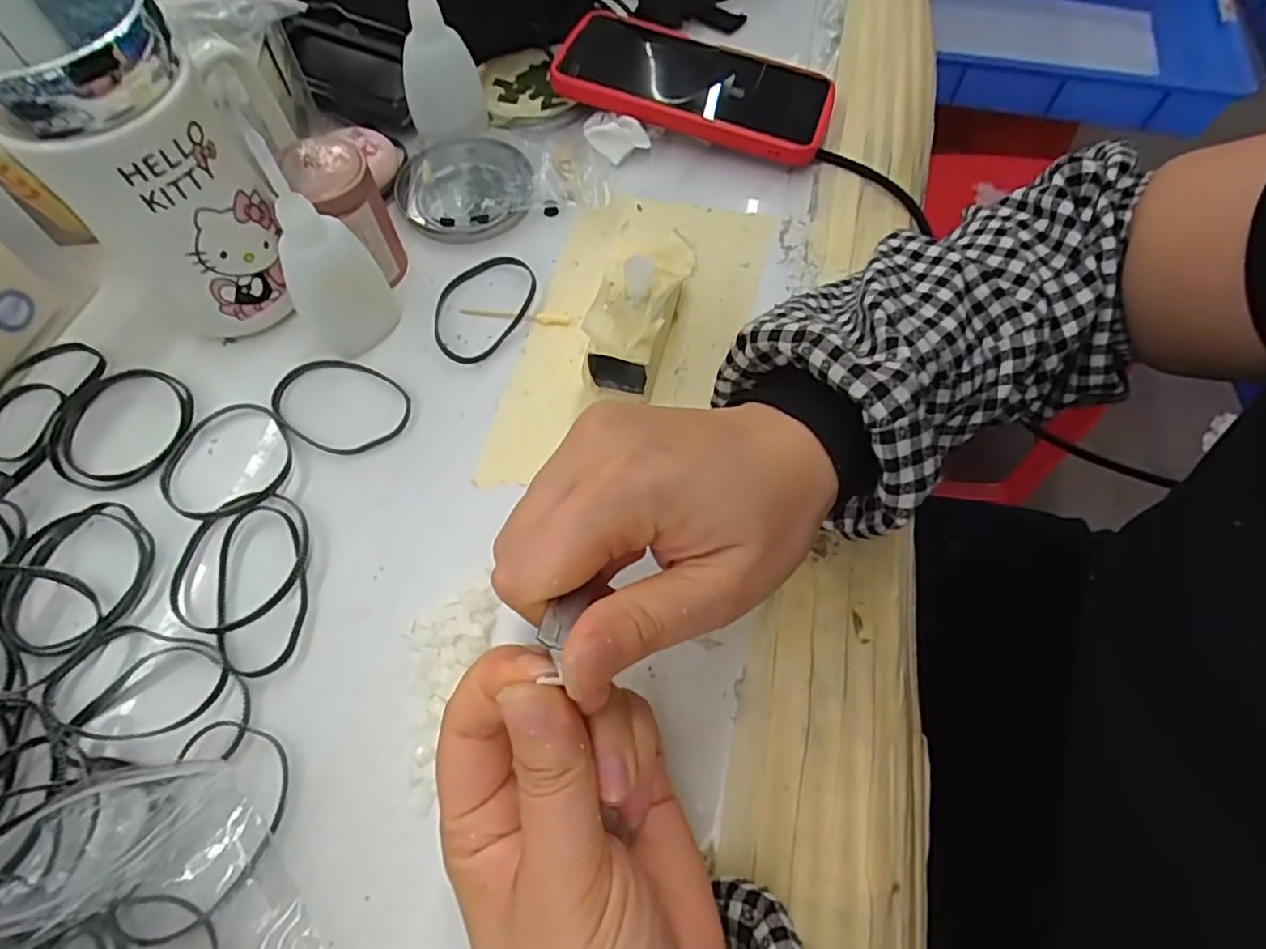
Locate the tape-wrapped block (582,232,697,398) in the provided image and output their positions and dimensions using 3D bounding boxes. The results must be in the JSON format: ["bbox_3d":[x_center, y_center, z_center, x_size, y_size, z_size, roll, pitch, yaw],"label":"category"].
[{"bbox_3d":[0.004,-0.082,0.317,0.041,0.044,0.083,13,65,6],"label":"tape-wrapped block"}]

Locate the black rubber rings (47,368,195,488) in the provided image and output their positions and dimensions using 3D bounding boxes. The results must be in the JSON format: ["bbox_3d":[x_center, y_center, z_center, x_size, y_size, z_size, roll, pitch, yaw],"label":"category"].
[{"bbox_3d":[-0.244,-0.024,0.308,0.060,0.006,0.064,0,64,-1],"label":"black rubber rings"}]

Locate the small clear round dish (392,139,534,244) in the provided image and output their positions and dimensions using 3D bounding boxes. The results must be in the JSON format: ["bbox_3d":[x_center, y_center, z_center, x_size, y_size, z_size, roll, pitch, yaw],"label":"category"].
[{"bbox_3d":[-0.099,-0.172,0.381,0.079,0.008,0.081,0,64,-1],"label":"small clear round dish"}]

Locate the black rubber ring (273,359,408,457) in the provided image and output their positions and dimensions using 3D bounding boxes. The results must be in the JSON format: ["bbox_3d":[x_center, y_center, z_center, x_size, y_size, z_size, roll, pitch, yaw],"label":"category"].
[{"bbox_3d":[-0.143,-0.034,0.316,0.066,0.005,0.048,22,68,6],"label":"black rubber ring"}]

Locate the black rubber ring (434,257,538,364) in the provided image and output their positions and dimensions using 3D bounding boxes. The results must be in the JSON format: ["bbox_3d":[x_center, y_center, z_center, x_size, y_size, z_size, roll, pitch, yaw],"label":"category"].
[{"bbox_3d":[-0.083,-0.089,0.343,0.049,0.005,0.070,17,65,7],"label":"black rubber ring"}]

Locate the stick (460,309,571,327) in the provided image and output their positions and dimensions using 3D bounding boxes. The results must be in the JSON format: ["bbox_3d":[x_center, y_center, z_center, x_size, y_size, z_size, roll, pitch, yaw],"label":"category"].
[{"bbox_3d":[-0.063,-0.084,0.342,0.058,0.004,0.007,5,64,2],"label":"stick"}]

